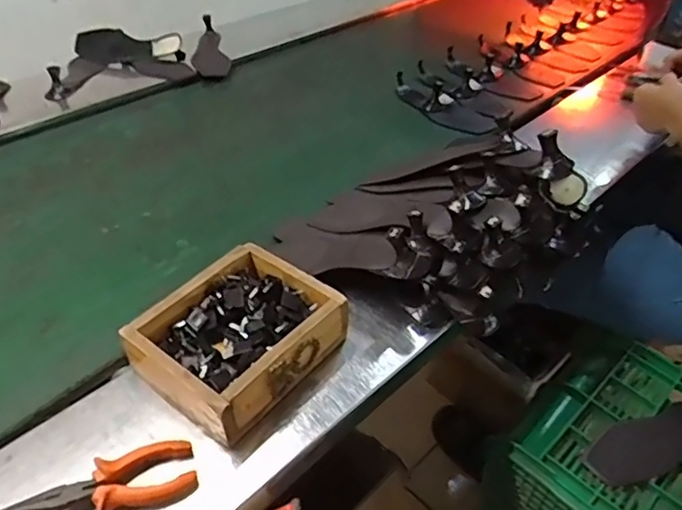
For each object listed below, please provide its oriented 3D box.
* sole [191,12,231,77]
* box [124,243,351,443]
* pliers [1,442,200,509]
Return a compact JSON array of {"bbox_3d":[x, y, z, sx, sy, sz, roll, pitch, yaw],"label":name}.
[{"bbox_3d":[-0.284,-0.447,1.228,0.080,0.060,0.200,-8,42,-10],"label":"sole"},{"bbox_3d":[-0.106,0.085,0.592,0.160,0.063,0.185,25,47,26],"label":"box"},{"bbox_3d":[-0.201,0.199,0.481,0.147,0.022,0.049,-13,43,-15],"label":"pliers"}]

